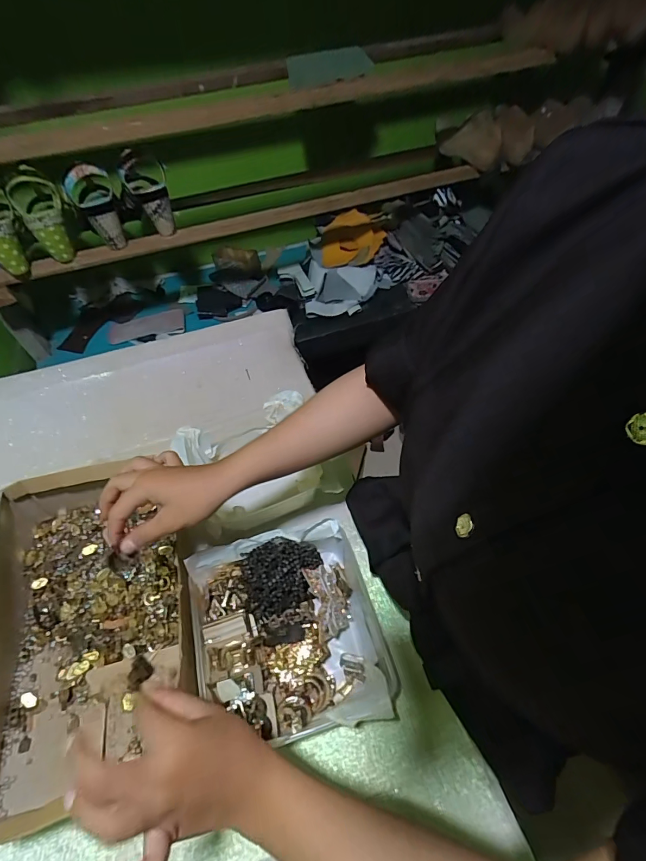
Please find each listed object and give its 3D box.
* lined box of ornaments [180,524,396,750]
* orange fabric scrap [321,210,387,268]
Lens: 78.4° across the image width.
[{"bbox_3d":[-0.038,0.228,0.461,0.204,0.078,0.214,-16,55,-8],"label":"lined box of ornaments"},{"bbox_3d":[0.079,-0.511,1.053,0.166,0.069,0.155,2,54,4],"label":"orange fabric scrap"}]

